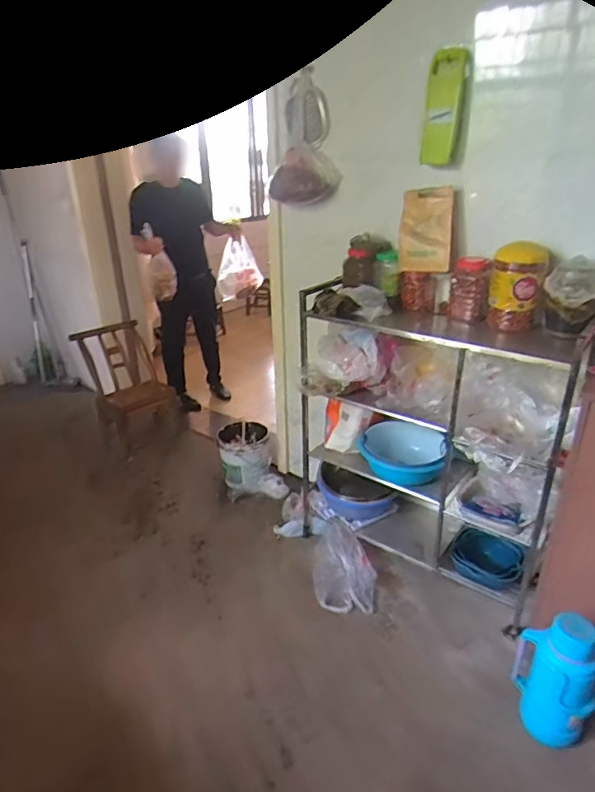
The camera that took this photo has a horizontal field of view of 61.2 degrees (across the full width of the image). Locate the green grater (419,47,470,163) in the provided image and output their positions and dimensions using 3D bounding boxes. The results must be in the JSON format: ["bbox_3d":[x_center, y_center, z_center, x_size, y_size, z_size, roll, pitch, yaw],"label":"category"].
[{"bbox_3d":[0.425,-0.832,1.467,0.024,0.305,0.128,-32,48,-26],"label":"green grater"}]

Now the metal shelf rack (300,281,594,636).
[{"bbox_3d":[0.457,0.146,1.797,0.917,0.950,0.322,19,32,37],"label":"metal shelf rack"}]

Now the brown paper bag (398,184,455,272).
[{"bbox_3d":[0.425,-0.548,1.672,0.194,0.254,0.041,22,34,40],"label":"brown paper bag"}]

